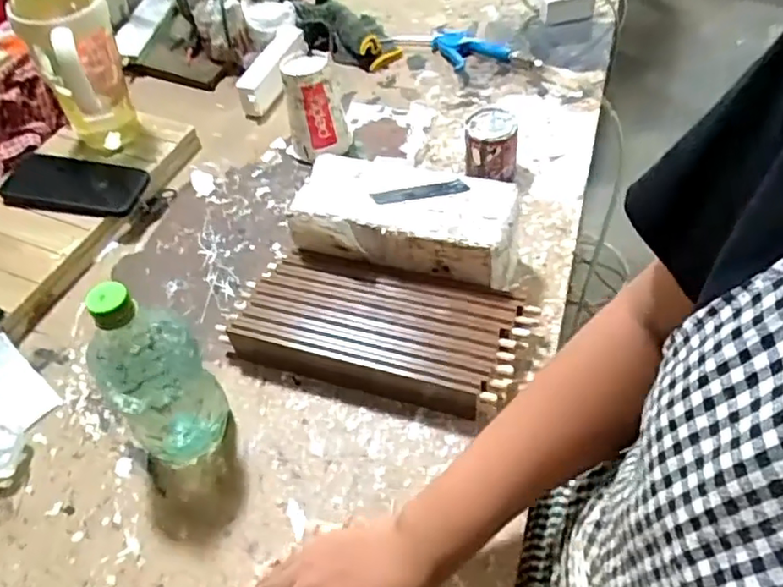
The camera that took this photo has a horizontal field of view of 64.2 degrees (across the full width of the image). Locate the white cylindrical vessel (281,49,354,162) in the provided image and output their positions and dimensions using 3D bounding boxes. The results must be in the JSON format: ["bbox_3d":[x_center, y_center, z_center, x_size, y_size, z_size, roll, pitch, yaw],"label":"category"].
[{"bbox_3d":[-0.101,-0.249,0.842,0.075,0.133,0.069,-9,48,-2],"label":"white cylindrical vessel"}]

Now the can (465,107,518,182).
[{"bbox_3d":[0.126,-0.185,0.795,0.064,0.074,0.065,2,49,8],"label":"can"}]

